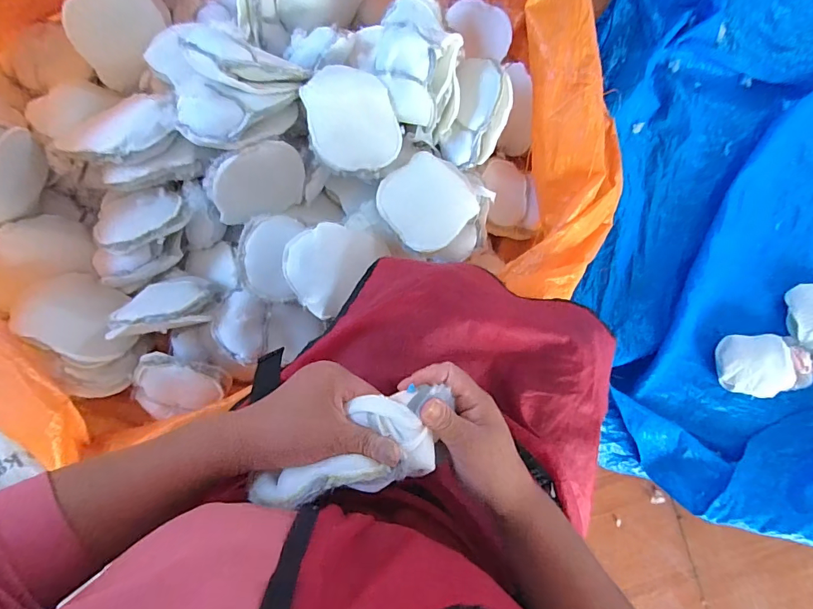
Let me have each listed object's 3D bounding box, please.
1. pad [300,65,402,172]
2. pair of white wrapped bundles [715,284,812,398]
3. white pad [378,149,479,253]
[{"bbox_3d":[-0.082,-0.289,0.651,0.140,0.012,0.156,-12,94,-20],"label":"pad"},{"bbox_3d":[0.756,0.075,0.824,0.302,0.052,0.176,-20,84,-3],"label":"pair of white wrapped bundles"},{"bbox_3d":[0.036,-0.169,0.690,0.145,0.027,0.139,-41,86,-5],"label":"white pad"}]

